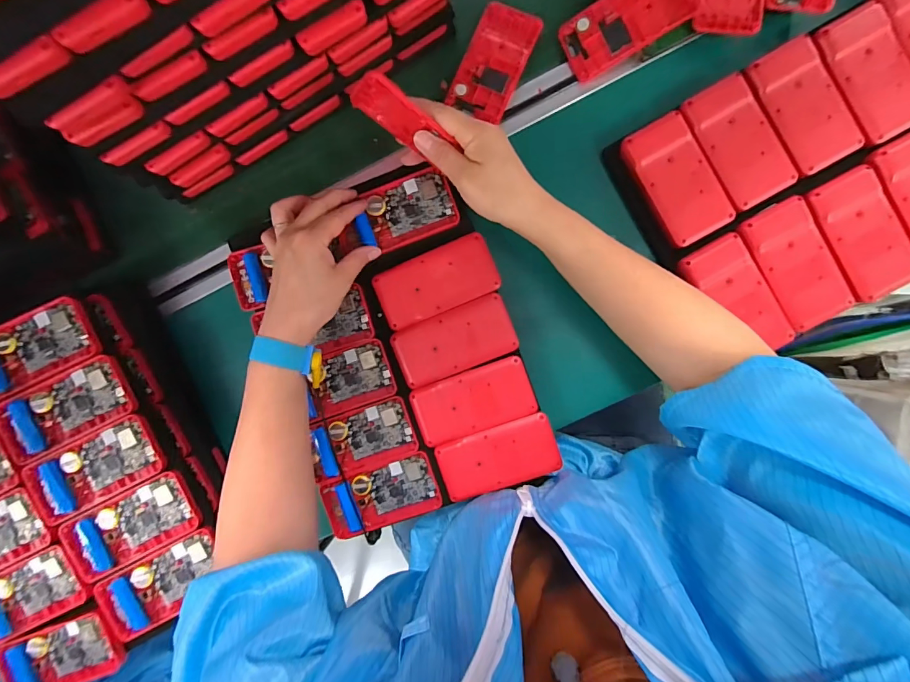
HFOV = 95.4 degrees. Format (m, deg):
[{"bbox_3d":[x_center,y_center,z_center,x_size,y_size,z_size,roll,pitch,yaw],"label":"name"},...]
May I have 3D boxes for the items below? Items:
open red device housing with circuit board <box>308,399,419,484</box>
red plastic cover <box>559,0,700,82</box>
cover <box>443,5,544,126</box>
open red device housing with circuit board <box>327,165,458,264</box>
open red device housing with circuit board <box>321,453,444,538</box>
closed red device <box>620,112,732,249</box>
[{"bbox_3d":[-0.099,0.104,0.432,0.113,0.018,0.062,-19,91,4],"label":"open red device housing with circuit board"},{"bbox_3d":[0.167,-0.313,0.405,0.118,0.016,0.062,-27,92,18],"label":"red plastic cover"},{"bbox_3d":[0.041,-0.287,0.427,0.061,0.008,0.107,24,93,3],"label":"cover"},{"bbox_3d":[-0.065,-0.127,0.422,0.128,0.013,0.064,-20,93,4],"label":"open red device housing with circuit board"},{"bbox_3d":[-0.077,0.164,0.435,0.120,0.012,0.064,-18,91,4],"label":"open red device housing with circuit board"},{"bbox_3d":[0.216,-0.156,0.413,0.062,0.033,0.118,-29,90,4],"label":"closed red device"}]

